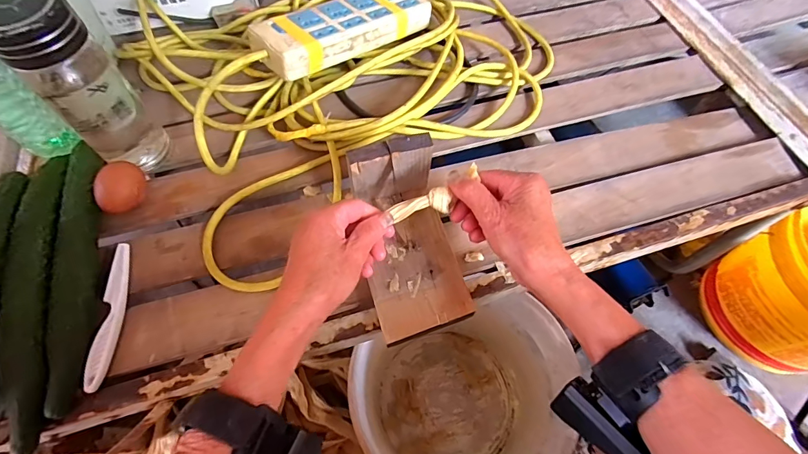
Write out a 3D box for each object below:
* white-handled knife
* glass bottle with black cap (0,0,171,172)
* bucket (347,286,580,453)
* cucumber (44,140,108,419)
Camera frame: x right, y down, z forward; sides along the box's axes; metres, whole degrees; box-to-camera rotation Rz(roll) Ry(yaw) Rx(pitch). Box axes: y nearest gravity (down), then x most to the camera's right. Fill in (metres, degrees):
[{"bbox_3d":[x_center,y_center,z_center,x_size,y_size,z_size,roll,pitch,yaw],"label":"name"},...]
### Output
[{"bbox_3d":[-0.268,0.078,0.365,0.019,0.010,0.135,-5,61,-4],"label":"white-handled knife"},{"bbox_3d":[-0.306,-0.128,0.387,0.063,0.181,0.066,22,62,11],"label":"glass bottle with black cap"},{"bbox_3d":[0.069,0.239,0.551,0.253,0.250,0.226,-17,62,-10],"label":"bucket"},{"bbox_3d":[-0.311,0.033,0.378,0.035,0.032,0.270,-14,61,-9],"label":"cucumber"}]

